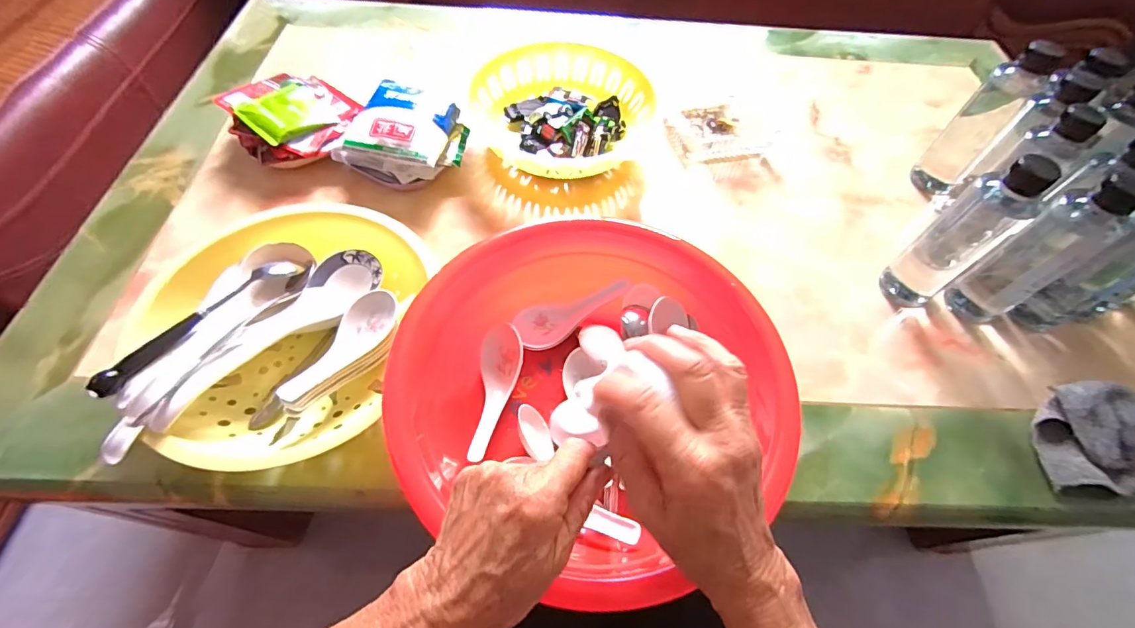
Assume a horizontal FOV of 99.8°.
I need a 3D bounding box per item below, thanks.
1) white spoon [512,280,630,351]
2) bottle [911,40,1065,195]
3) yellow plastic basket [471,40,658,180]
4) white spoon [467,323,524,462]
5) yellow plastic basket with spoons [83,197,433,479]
[{"bbox_3d":[0.006,-0.002,0.464,0.113,0.021,0.046,-25,61,6],"label":"white spoon"},{"bbox_3d":[0.467,-0.211,0.549,0.049,0.172,0.056,38,64,19],"label":"bottle"},{"bbox_3d":[-0.016,-0.262,0.616,0.217,0.058,0.221,1,59,-2],"label":"yellow plastic basket"},{"bbox_3d":[-0.062,0.069,0.428,0.038,0.029,0.123,3,59,-1],"label":"white spoon"},{"bbox_3d":[-0.255,0.011,0.432,0.216,0.075,0.259,9,59,3],"label":"yellow plastic basket with spoons"}]

